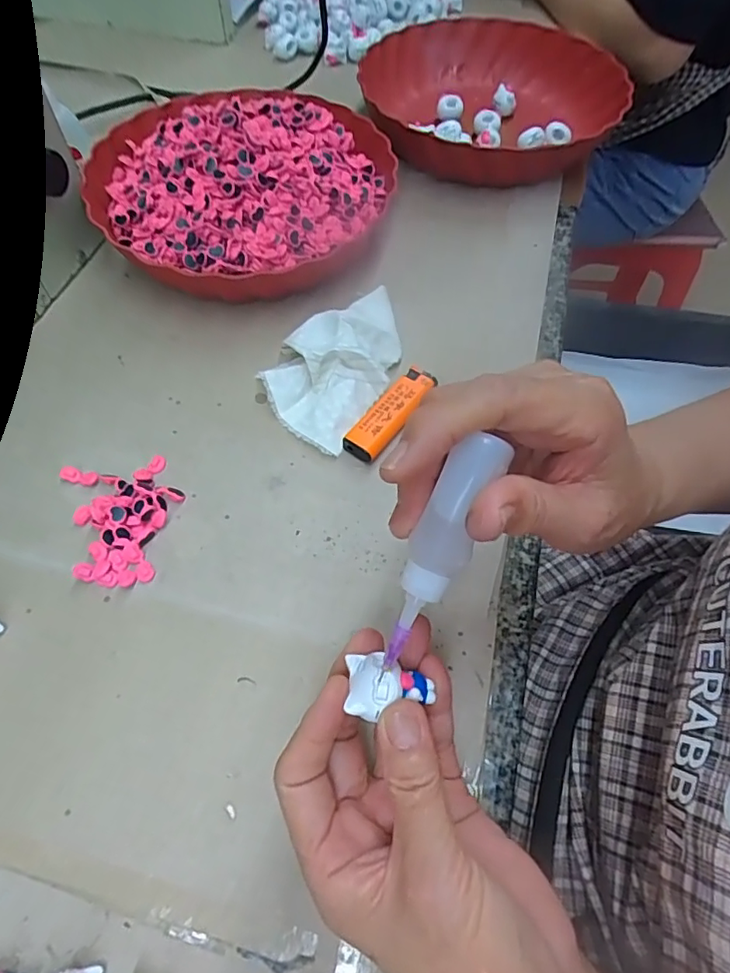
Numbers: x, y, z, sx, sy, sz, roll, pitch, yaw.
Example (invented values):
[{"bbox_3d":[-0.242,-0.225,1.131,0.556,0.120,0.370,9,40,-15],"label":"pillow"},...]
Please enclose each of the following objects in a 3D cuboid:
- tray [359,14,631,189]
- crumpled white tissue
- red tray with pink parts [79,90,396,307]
[{"bbox_3d":[0.113,-0.367,0.515,0.236,0.055,0.254,30,64,15],"label":"tray"},{"bbox_3d":[-0.018,-0.088,0.375,0.074,0.032,0.124,29,64,14],"label":"crumpled white tissue"},{"bbox_3d":[-0.096,-0.249,0.437,0.232,0.074,0.237,-30,65,-17],"label":"red tray with pink parts"}]

